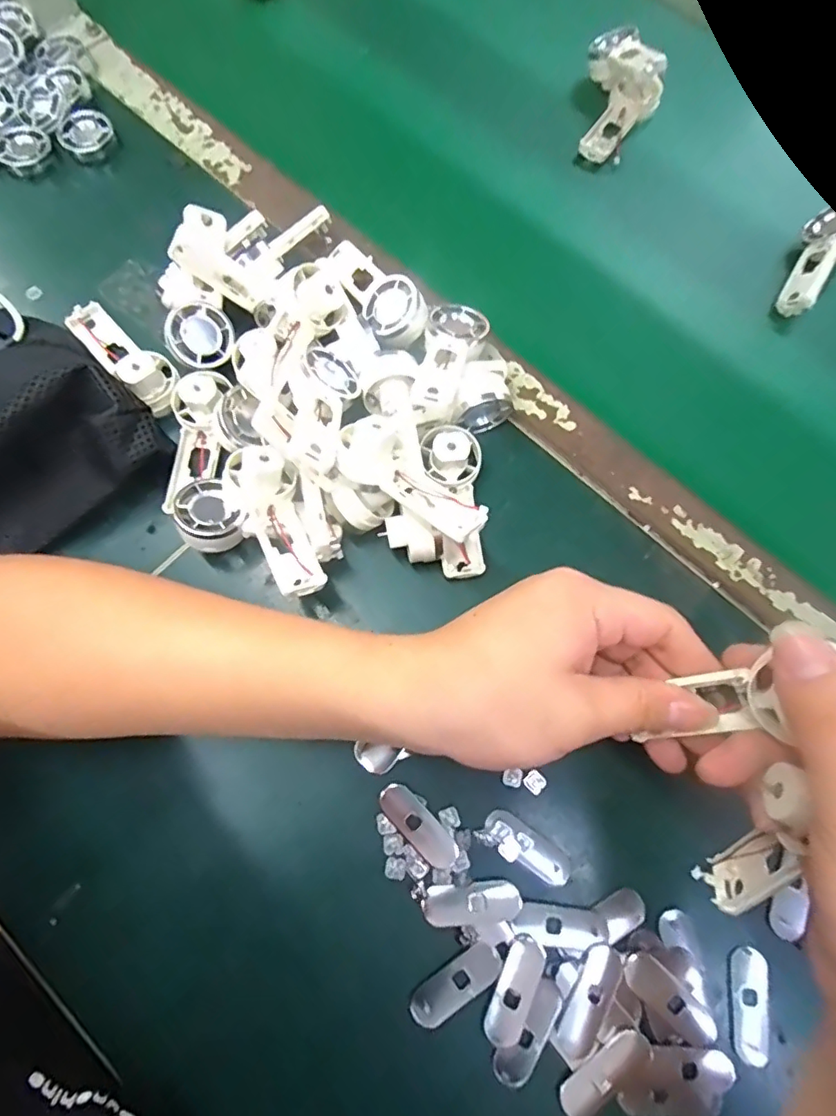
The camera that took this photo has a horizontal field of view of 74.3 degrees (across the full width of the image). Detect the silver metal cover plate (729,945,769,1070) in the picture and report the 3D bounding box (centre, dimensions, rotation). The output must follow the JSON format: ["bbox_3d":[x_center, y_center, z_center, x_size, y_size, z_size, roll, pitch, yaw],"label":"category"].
[{"bbox_3d":[0.167,0.224,0.277,0.018,0.005,0.049,9,73,1],"label":"silver metal cover plate"}]

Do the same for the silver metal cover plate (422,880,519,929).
[{"bbox_3d":[0.028,0.180,0.286,0.049,0.004,0.019,-4,74,-3],"label":"silver metal cover plate"}]

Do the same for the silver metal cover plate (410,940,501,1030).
[{"bbox_3d":[0.019,0.215,0.276,0.049,0.004,0.019,-33,77,-11],"label":"silver metal cover plate"}]

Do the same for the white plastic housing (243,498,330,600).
[{"bbox_3d":[-0.072,-0.004,0.302,0.029,0.014,0.060,-29,59,-9],"label":"white plastic housing"}]

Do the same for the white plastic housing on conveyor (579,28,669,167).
[{"bbox_3d":[0.165,-0.377,0.443,0.062,0.055,0.105,14,73,2],"label":"white plastic housing on conveyor"}]

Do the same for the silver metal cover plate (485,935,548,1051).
[{"bbox_3d":[0.049,0.218,0.276,0.019,0.004,0.049,23,74,5],"label":"silver metal cover plate"}]

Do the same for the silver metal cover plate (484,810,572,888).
[{"bbox_3d":[0.060,0.155,0.295,0.051,0.004,0.018,34,75,8],"label":"silver metal cover plate"}]

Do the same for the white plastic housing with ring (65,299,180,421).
[{"bbox_3d":[-0.194,-0.134,0.361,0.096,0.028,0.031,41,76,10],"label":"white plastic housing with ring"}]

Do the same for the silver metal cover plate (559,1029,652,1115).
[{"bbox_3d":[0.092,0.252,0.267,0.050,0.004,0.020,-37,78,-12],"label":"silver metal cover plate"}]

